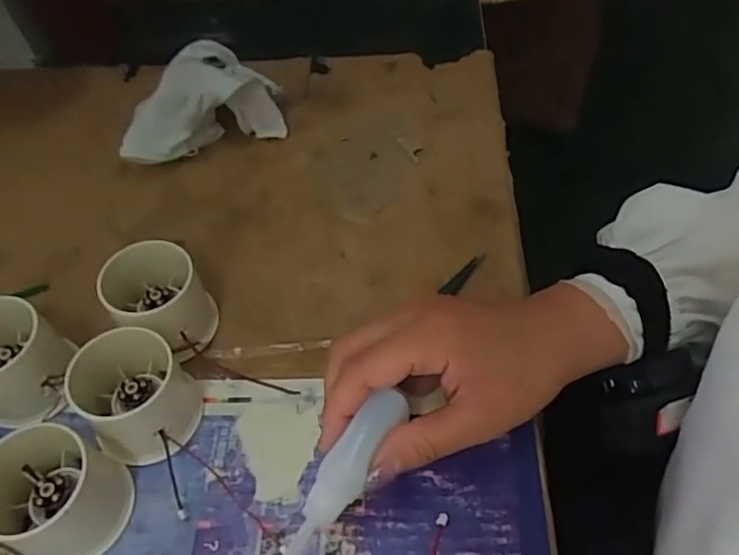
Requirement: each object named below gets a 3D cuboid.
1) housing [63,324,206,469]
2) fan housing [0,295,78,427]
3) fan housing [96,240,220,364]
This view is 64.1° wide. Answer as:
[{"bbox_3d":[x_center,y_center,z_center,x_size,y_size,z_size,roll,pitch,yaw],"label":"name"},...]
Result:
[{"bbox_3d":[-0.122,0.060,0.306,0.055,0.050,0.061,-39,61,-22],"label":"housing"},{"bbox_3d":[-0.196,0.046,0.322,0.063,0.049,0.052,30,61,22],"label":"fan housing"},{"bbox_3d":[-0.121,0.014,0.340,0.051,0.049,0.059,-34,59,-19],"label":"fan housing"}]

